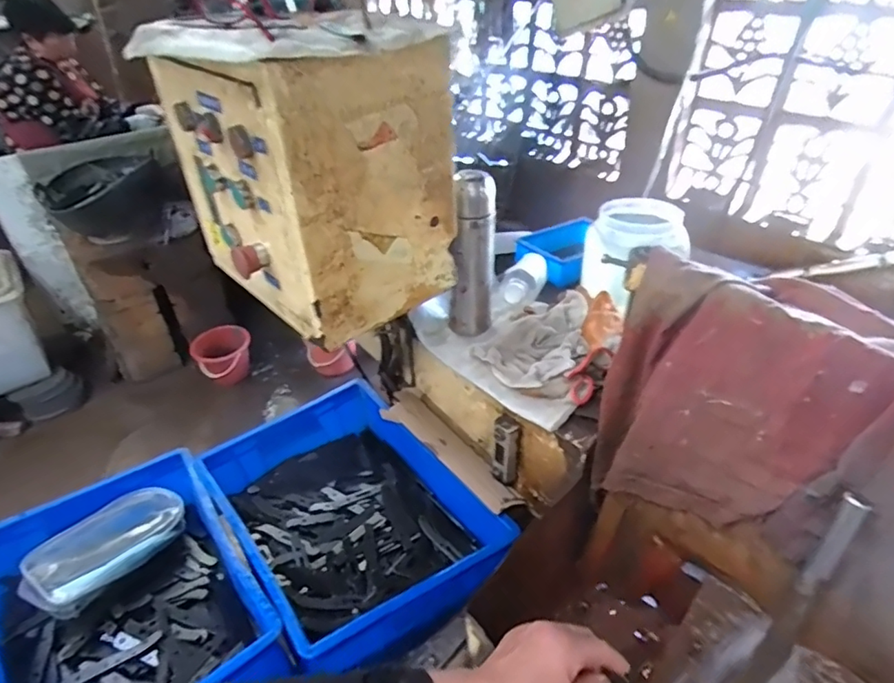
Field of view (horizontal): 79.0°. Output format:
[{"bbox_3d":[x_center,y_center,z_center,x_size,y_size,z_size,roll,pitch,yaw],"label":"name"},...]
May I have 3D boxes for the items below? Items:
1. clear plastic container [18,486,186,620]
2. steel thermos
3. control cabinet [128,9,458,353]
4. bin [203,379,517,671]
[{"bbox_3d":[-0.476,0.283,0.762,0.104,0.051,0.204,24,43,31],"label":"clear plastic container"},{"bbox_3d":[0.037,-0.122,0.783,0.063,0.231,0.053,5,37,9],"label":"steel thermos"},{"bbox_3d":[-0.161,-0.196,0.623,0.215,0.285,0.298,-31,45,-34],"label":"control cabinet"},{"bbox_3d":[-0.138,0.252,0.799,0.301,0.117,0.409,-25,42,-28],"label":"bin"}]

